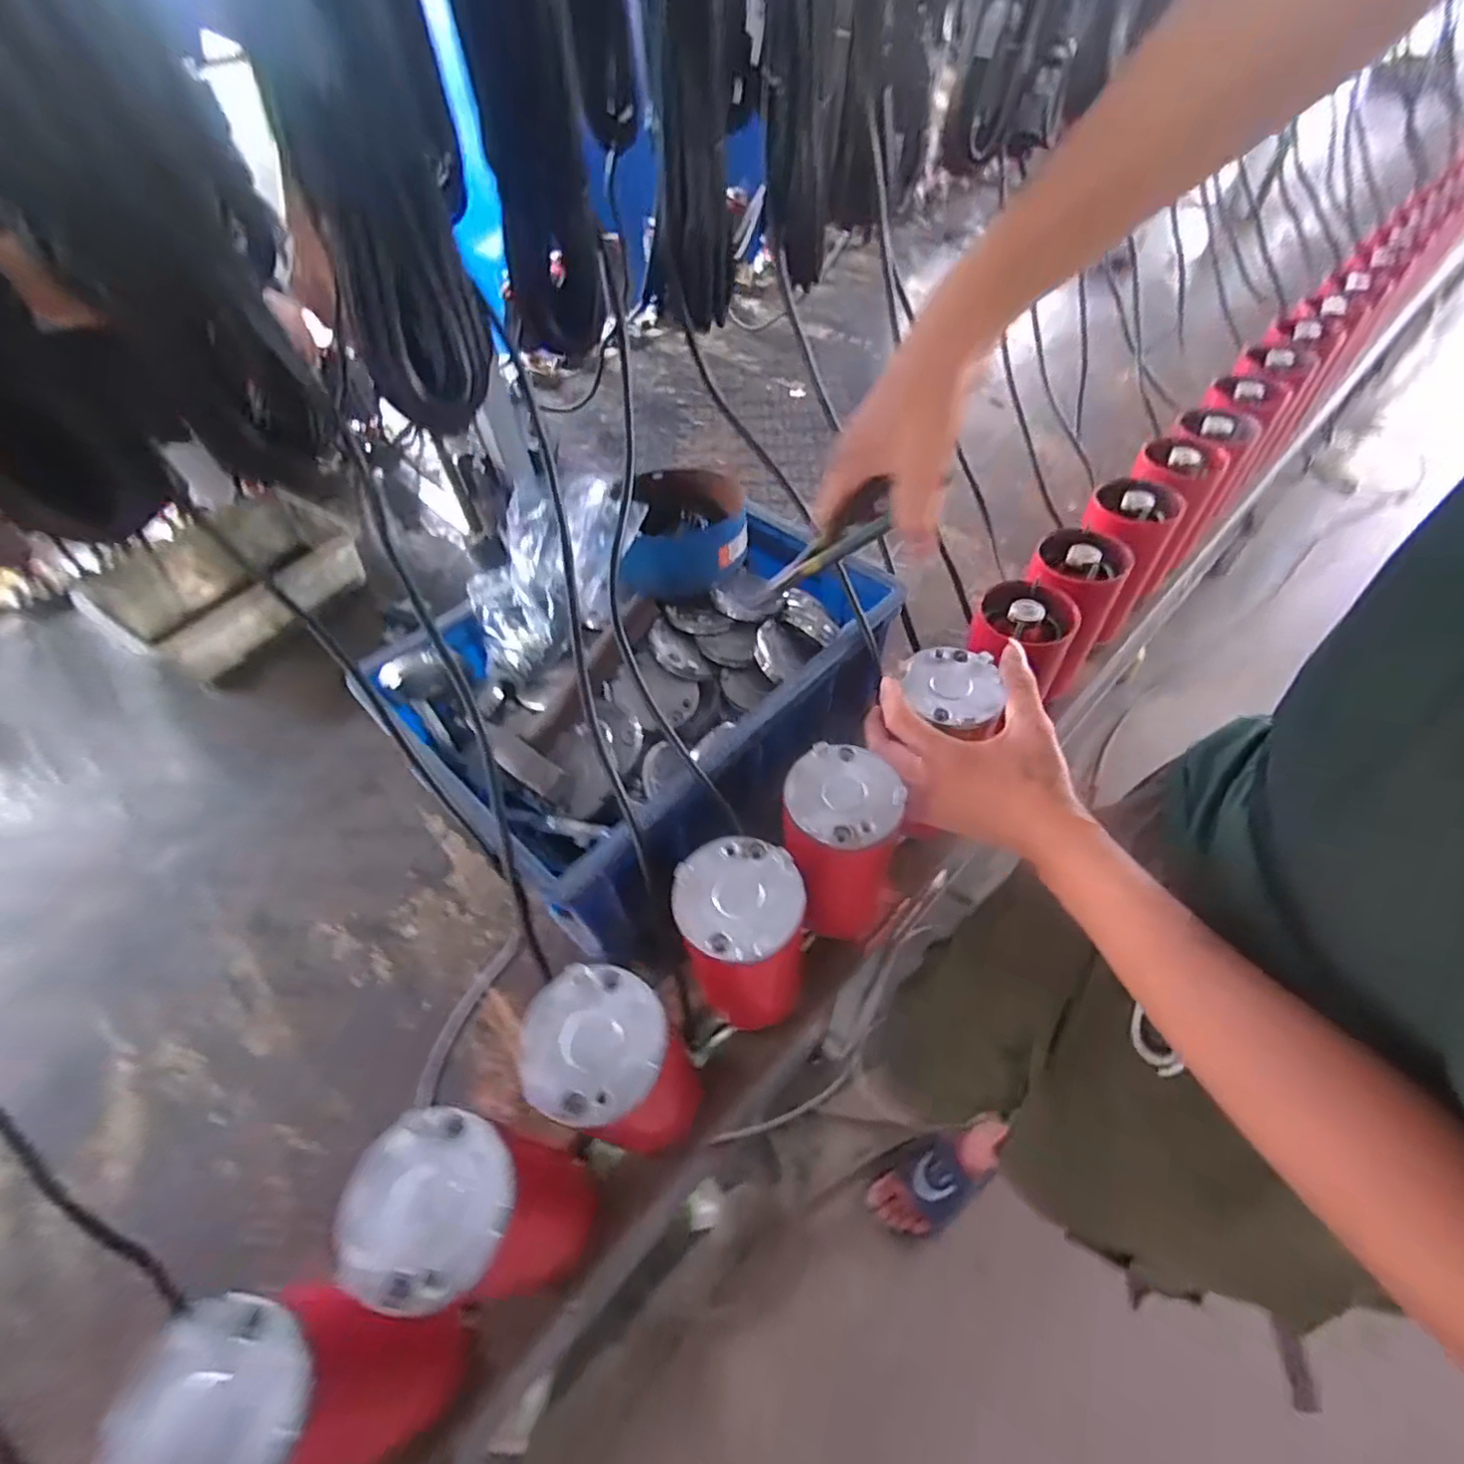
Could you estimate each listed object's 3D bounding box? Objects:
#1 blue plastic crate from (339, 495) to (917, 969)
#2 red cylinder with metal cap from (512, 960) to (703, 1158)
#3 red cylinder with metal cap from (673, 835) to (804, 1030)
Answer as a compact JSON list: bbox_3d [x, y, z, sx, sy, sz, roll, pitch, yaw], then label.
[{"bbox_3d":[-0.074,-0.035,0.573,0.313,0.189,0.373,37,64,26],"label":"blue plastic crate"},{"bbox_3d":[-0.065,0.211,0.396,0.071,0.169,0.071,-2,52,3],"label":"red cylinder with metal cap"},{"bbox_3d":[0.009,0.145,0.439,0.074,0.167,0.071,-2,52,3],"label":"red cylinder with metal cap"}]

